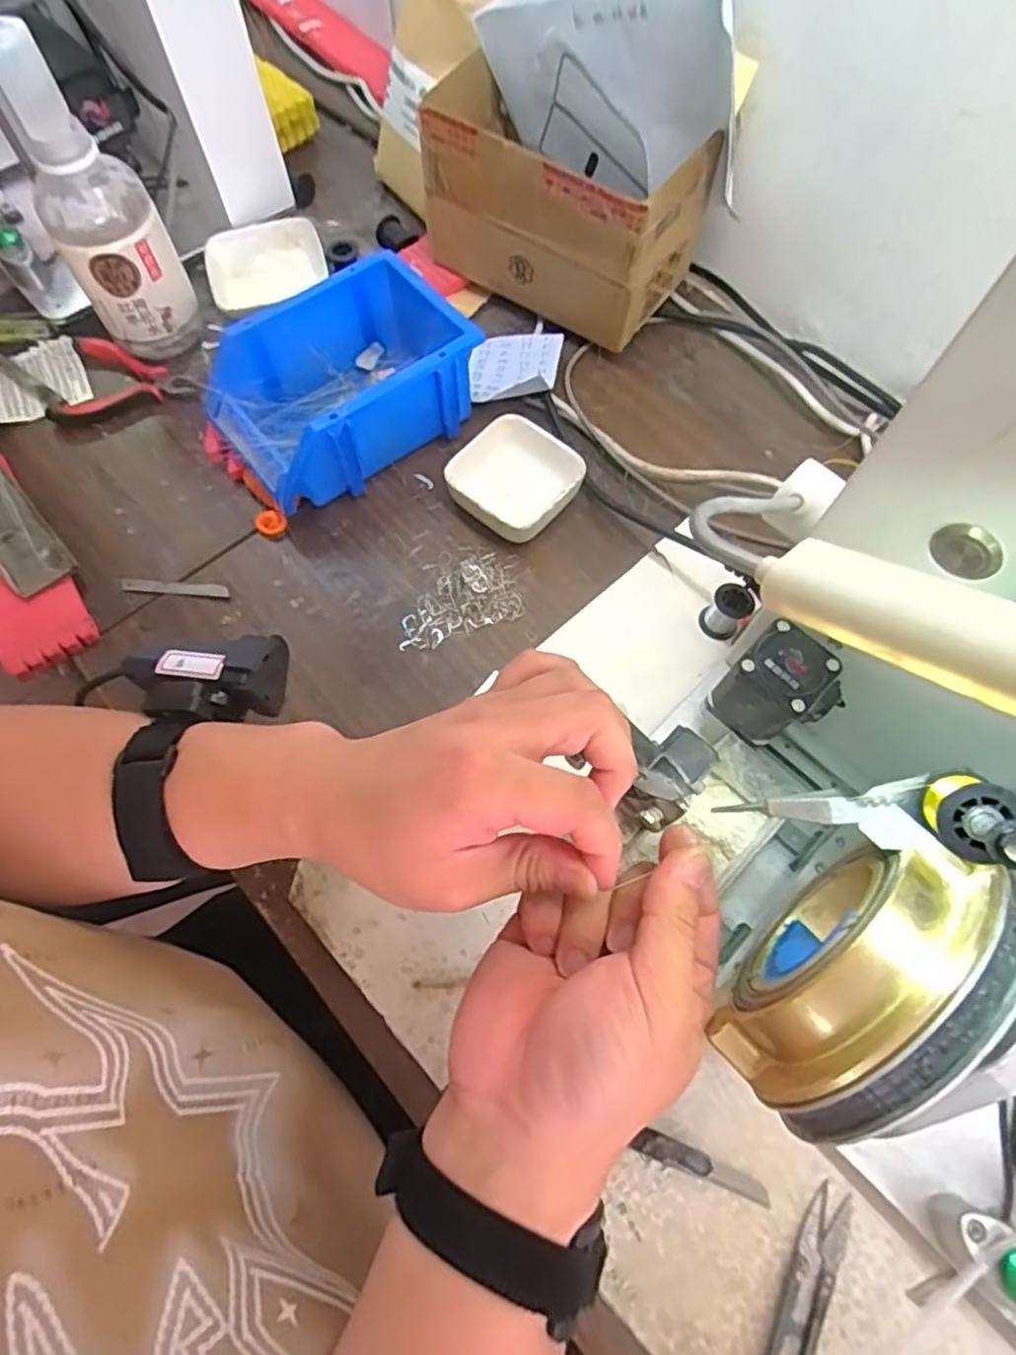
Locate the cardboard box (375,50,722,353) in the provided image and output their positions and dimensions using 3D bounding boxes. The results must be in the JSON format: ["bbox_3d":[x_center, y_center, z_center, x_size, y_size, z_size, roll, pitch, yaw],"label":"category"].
[{"bbox_3d":[0.040,-0.378,0.555,0.210,0.136,0.118,31,70,13],"label":"cardboard box"}]

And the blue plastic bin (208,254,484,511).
[{"bbox_3d":[-0.123,-0.219,0.513,0.183,0.084,0.133,-34,71,-13],"label":"blue plastic bin"}]

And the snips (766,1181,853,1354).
[{"bbox_3d":[0.146,0.307,0.332,0.022,0.008,0.101,29,70,12],"label":"snips"}]

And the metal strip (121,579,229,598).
[{"bbox_3d":[-0.239,-0.064,0.488,0.081,0.004,0.010,5,77,6],"label":"metal strip"}]

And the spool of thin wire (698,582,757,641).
[{"bbox_3d":[0.148,-0.045,0.461,0.028,0.037,0.025,33,71,14],"label":"spool of thin wire"}]

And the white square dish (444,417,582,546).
[{"bbox_3d":[0.006,-0.145,0.507,0.085,0.031,0.087,37,72,15],"label":"white square dish"}]

